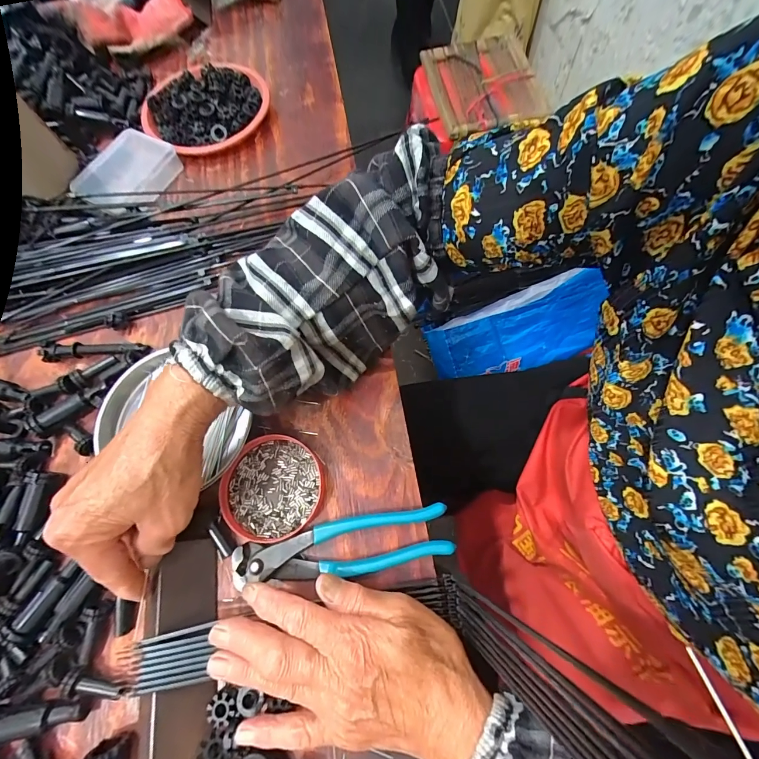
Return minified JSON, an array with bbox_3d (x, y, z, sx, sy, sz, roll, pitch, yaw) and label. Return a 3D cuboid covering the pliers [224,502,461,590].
[{"bbox_3d":[-0.029,0.127,0.258,0.163,0.013,0.038,-9,71,-3],"label":"pliers"}]

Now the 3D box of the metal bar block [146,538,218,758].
[{"bbox_3d":[-0.132,0.213,0.228,0.039,0.010,0.190,5,66,-35],"label":"metal bar block"}]

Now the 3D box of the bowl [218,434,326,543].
[{"bbox_3d":[-0.085,0.087,0.275,0.076,0.011,0.078,0,71,0],"label":"bowl"}]

